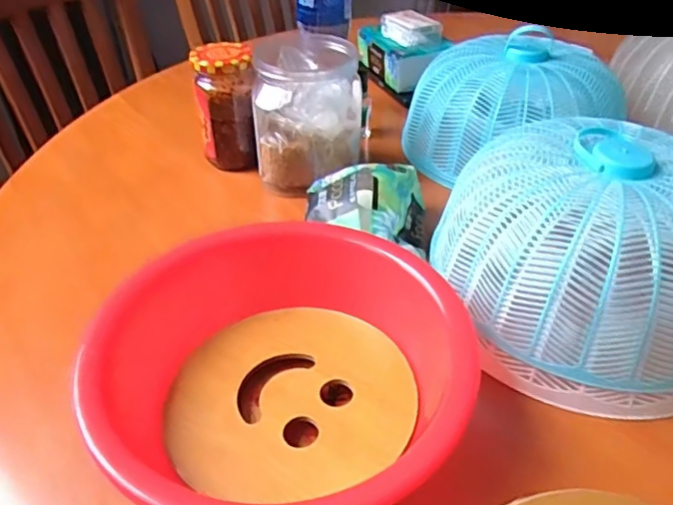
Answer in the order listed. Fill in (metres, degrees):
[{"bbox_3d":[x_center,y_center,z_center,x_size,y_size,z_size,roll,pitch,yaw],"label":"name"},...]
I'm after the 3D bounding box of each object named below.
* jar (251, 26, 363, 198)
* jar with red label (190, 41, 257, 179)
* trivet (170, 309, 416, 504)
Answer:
[{"bbox_3d":[-0.029,-0.142,0.603,0.106,0.130,0.106,-2,38,-2],"label":"jar"},{"bbox_3d":[-0.117,-0.156,0.634,0.058,0.121,0.066,-5,38,-6],"label":"jar with red label"},{"bbox_3d":[-0.030,0.088,0.391,0.154,0.009,0.153,-1,38,0],"label":"trivet"}]

